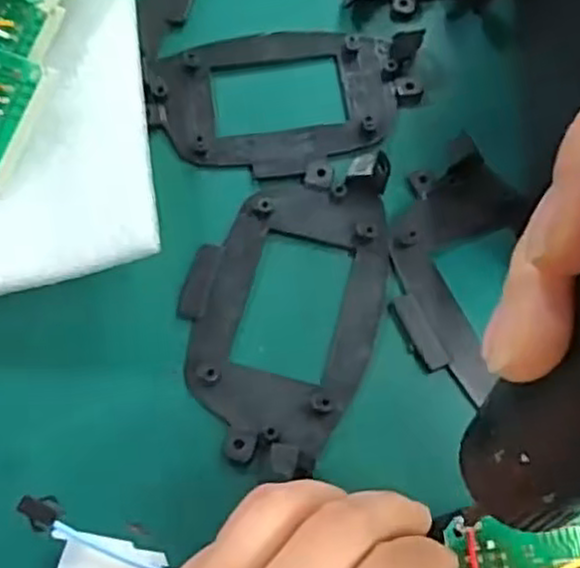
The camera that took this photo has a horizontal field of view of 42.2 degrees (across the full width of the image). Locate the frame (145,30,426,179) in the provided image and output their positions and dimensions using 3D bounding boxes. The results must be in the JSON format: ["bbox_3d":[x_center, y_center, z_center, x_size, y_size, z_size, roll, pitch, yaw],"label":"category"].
[{"bbox_3d":[-0.001,-0.077,0.309,0.112,0.007,0.067,-6,67,-1],"label":"frame"}]

